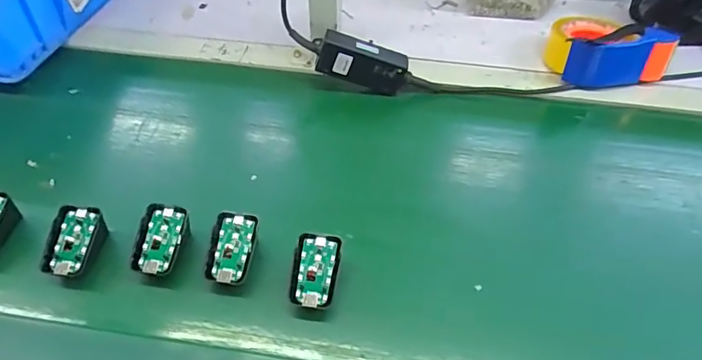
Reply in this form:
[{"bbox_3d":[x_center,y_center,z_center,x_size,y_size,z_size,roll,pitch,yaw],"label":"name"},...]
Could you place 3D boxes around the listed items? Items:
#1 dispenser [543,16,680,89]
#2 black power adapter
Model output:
[{"bbox_3d":[0.351,-0.189,0.678,0.154,0.065,0.106,0,48,-1],"label":"dispenser"},{"bbox_3d":[0.013,-0.154,0.633,0.123,0.056,0.026,17,48,-12],"label":"black power adapter"}]

